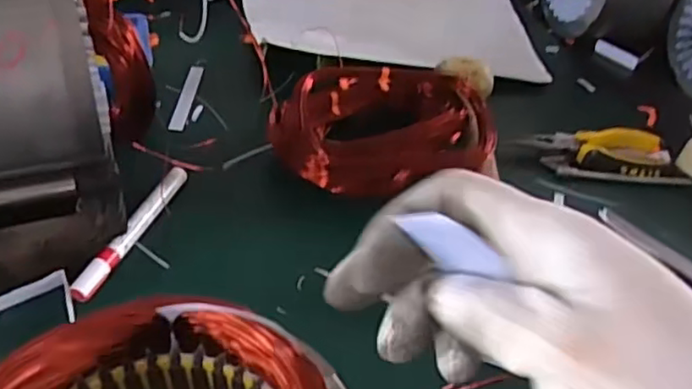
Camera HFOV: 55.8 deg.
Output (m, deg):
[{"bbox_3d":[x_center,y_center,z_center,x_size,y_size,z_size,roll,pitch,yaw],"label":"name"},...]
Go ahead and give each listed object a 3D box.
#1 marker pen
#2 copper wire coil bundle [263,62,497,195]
[{"bbox_3d":[-0.166,0.025,0.515,0.016,0.016,0.145,17,43,12],"label":"marker pen"},{"bbox_3d":[0.031,-0.064,0.600,0.188,0.057,0.137,-11,45,-18],"label":"copper wire coil bundle"}]

